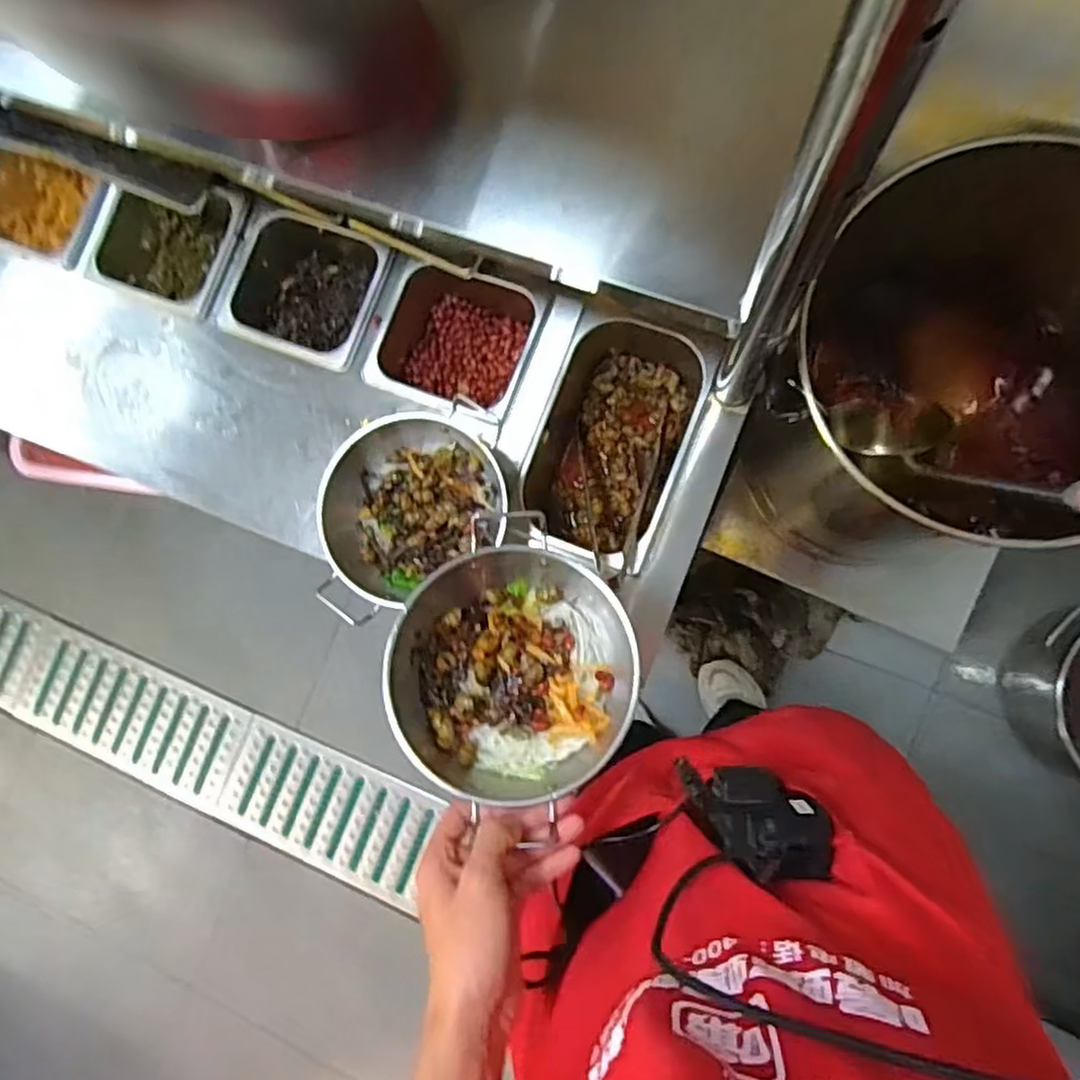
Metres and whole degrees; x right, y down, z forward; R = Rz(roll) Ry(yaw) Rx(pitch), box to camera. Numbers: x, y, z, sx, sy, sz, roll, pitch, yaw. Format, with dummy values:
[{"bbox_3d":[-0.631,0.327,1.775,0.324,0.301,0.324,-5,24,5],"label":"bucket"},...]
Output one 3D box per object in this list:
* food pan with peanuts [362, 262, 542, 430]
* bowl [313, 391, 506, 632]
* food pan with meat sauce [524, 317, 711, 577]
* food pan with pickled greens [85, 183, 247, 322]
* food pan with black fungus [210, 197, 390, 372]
[{"bbox_3d":[-0.087,-0.216,0.786,0.172,0.094,0.163,16,84,8],"label":"food pan with peanuts"},{"bbox_3d":[-0.124,-0.037,0.706,0.184,0.080,0.183,-1,82,6],"label":"bowl"},{"bbox_3d":[0.076,-0.103,0.755,0.145,0.099,0.250,21,85,8],"label":"food pan with meat sauce"},{"bbox_3d":[-0.432,-0.343,0.851,0.180,0.112,0.139,21,85,8],"label":"food pan with pickled greens"},{"bbox_3d":[-0.264,-0.285,0.816,0.182,0.083,0.166,20,85,8],"label":"food pan with black fungus"}]

